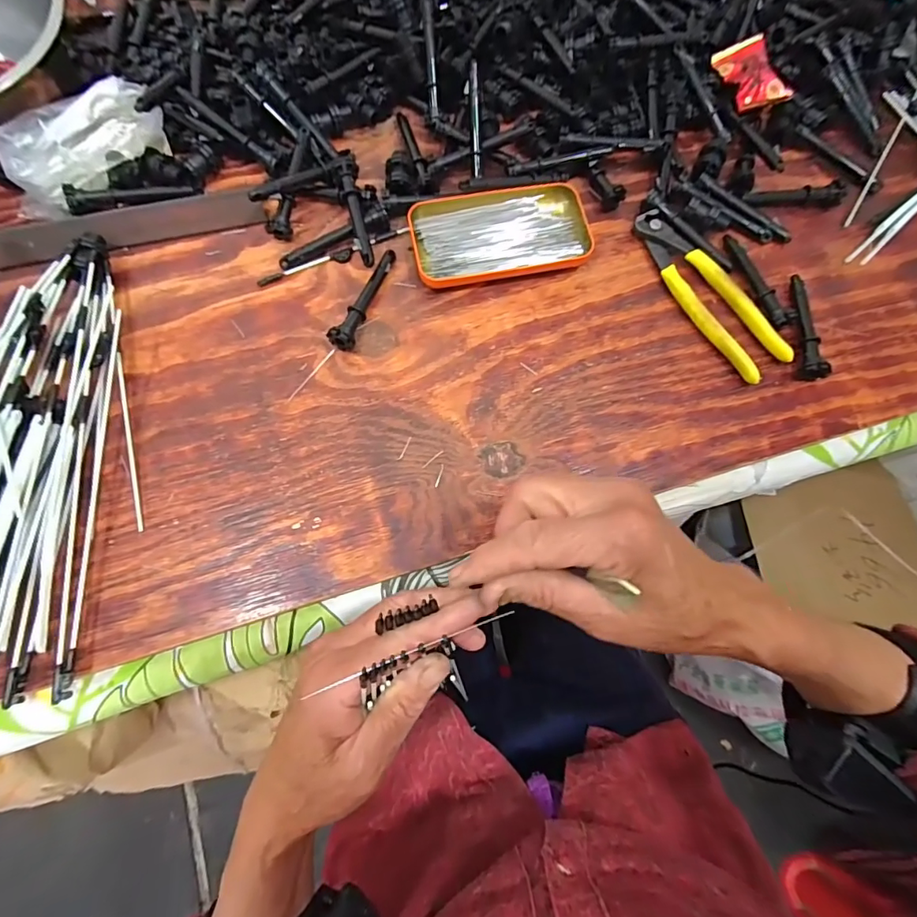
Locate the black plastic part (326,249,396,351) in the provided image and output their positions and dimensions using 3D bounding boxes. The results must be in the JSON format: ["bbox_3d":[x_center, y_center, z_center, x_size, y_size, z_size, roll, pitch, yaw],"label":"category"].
[{"bbox_3d":[-0.075,-0.129,0.371,0.018,0.020,0.096,17,74,3],"label":"black plastic part"}]

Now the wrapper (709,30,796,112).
[{"bbox_3d":[0.264,-0.347,0.423,0.040,0.018,0.069,-18,75,-7],"label":"wrapper"}]

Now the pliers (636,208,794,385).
[{"bbox_3d":[0.199,-0.136,0.382,0.043,0.016,0.163,-32,77,-10],"label":"pliers"}]

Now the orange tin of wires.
[{"bbox_3d":[0.033,-0.185,0.386,0.142,0.019,0.074,-14,75,-6],"label":"orange tin of wires"}]

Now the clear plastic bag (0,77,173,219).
[{"bbox_3d":[-0.293,-0.242,0.366,0.124,0.034,0.063,-34,78,-11],"label":"clear plastic bag"}]

